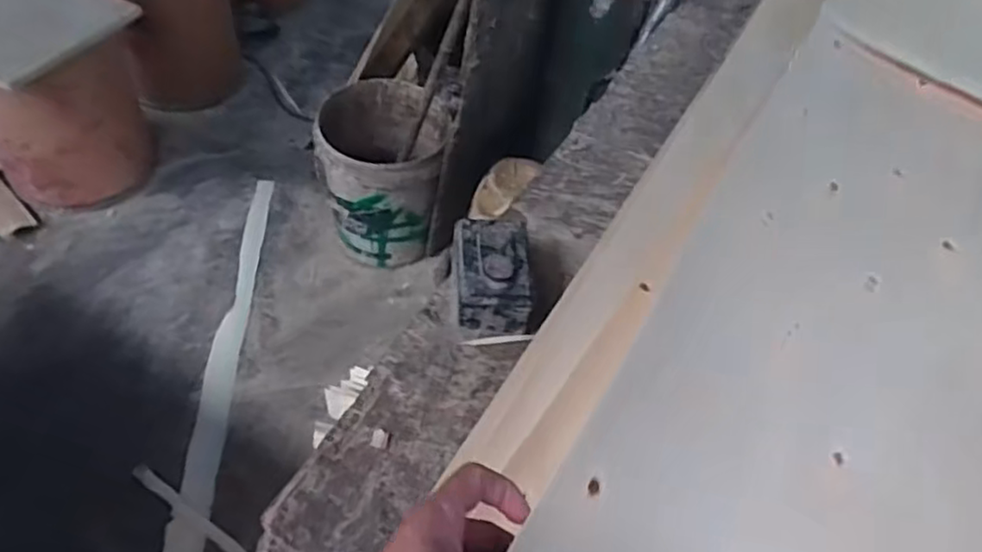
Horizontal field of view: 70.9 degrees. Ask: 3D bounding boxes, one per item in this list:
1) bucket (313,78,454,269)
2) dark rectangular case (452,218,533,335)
[{"bbox_3d":[-0.262,-0.253,1.715,0.296,0.356,0.312,2,51,-3],"label":"bucket"},{"bbox_3d":[0.000,0.002,0.710,0.075,0.067,0.105,1,51,-4],"label":"dark rectangular case"}]

